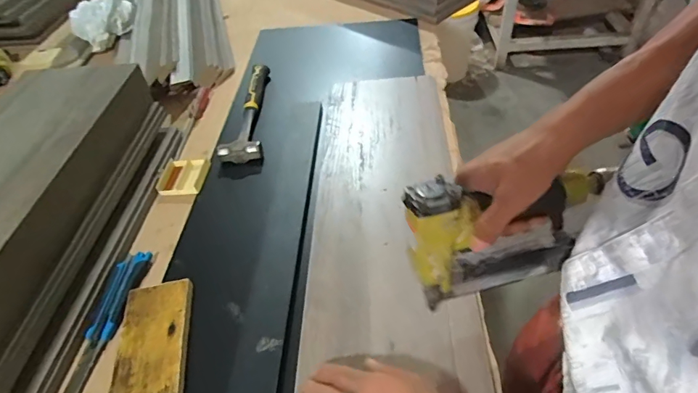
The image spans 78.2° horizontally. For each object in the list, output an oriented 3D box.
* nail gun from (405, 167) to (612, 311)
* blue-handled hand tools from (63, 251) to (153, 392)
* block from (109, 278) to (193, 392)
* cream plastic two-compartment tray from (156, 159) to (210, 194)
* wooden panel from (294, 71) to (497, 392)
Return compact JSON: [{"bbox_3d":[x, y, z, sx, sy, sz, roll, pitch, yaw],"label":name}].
[{"bbox_3d":[0.148,0.030,0.415,0.189,0.123,0.051,-13,47,-5],"label":"nail gun"},{"bbox_3d":[-0.301,0.158,0.522,0.037,0.016,0.214,3,47,10],"label":"blue-handled hand tools"},{"bbox_3d":[-0.226,0.167,0.494,0.075,0.015,0.152,-11,46,-3],"label":"block"},{"bbox_3d":[-0.268,-0.035,0.698,0.069,0.014,0.073,-2,47,6],"label":"cream plastic two-compartment tray"},{"bbox_3d":[0.048,0.030,0.568,0.196,0.022,0.660,-2,46,5],"label":"wooden panel"}]

